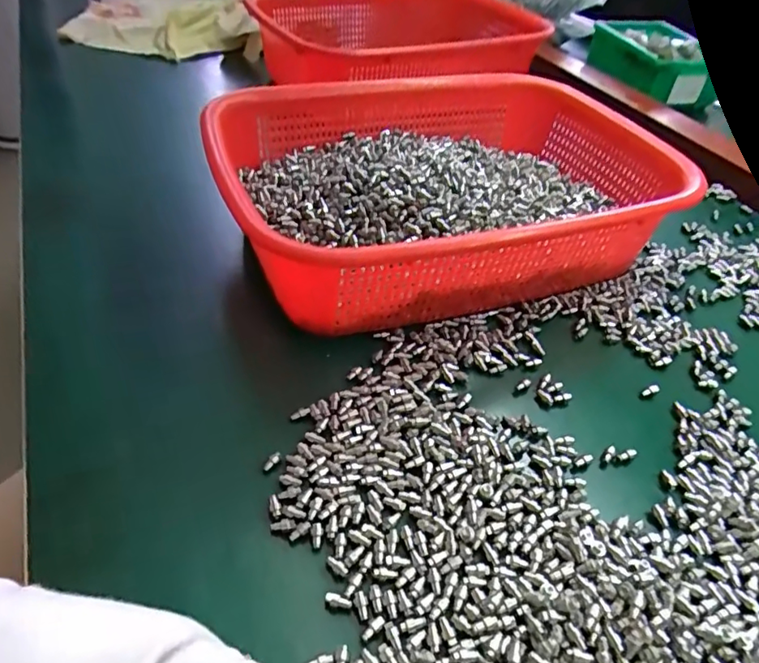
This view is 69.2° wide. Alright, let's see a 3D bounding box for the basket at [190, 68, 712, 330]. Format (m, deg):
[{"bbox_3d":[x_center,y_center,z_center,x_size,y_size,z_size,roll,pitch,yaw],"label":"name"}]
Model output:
[{"bbox_3d":[0.041,-0.095,0.371,0.277,0.073,0.210,-13,46,-18],"label":"basket"}]

